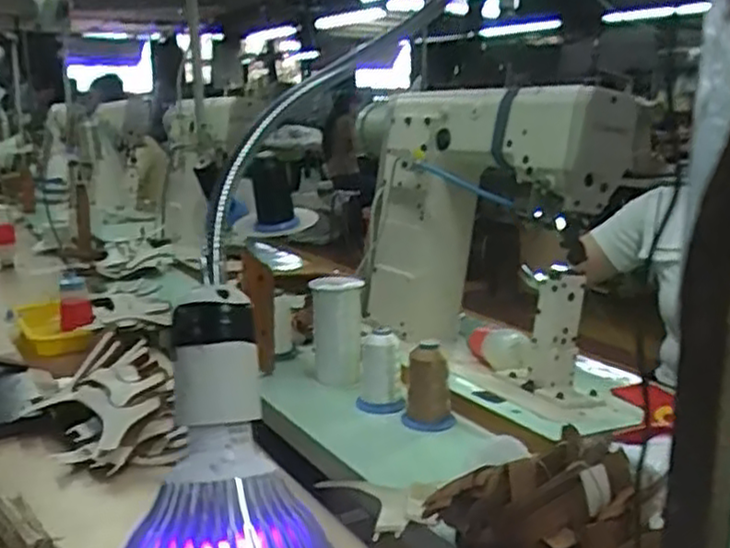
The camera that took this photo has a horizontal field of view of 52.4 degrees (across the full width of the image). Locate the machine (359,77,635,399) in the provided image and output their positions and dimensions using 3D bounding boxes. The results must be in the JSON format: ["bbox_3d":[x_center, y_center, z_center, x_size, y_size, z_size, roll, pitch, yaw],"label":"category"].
[{"bbox_3d":[0.158,-0.068,1.186,0.170,0.425,0.560,-9,16,-31],"label":"machine"}]

